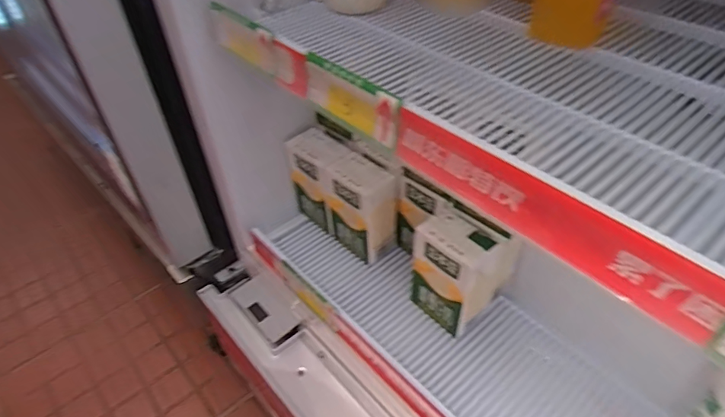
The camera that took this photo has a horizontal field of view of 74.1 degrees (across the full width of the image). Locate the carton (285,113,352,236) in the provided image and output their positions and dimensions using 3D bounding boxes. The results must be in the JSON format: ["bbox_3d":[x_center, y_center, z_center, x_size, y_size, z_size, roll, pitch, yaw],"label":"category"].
[{"bbox_3d":[-0.043,-0.035,0.562,0.075,0.106,0.056,33,54,32],"label":"carton"}]

